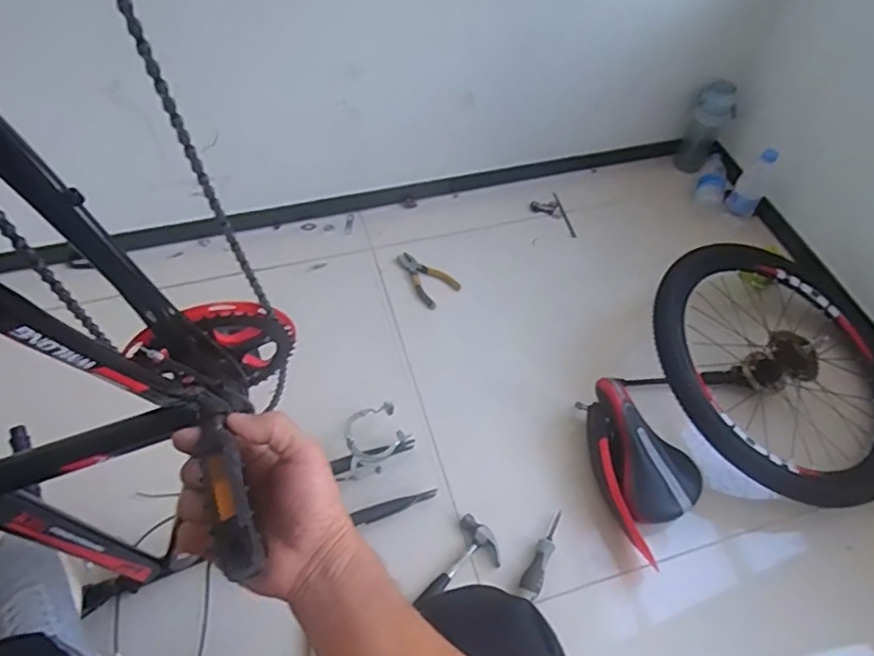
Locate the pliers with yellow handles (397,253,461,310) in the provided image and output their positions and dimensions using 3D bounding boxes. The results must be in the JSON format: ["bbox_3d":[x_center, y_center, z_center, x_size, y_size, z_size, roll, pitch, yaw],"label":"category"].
[{"bbox_3d":[-0.030,-0.115,1.307,0.083,0.013,0.158,-35,64,-24],"label":"pliers with yellow handles"}]

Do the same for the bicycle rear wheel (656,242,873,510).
[{"bbox_3d":[0.672,0.049,1.132,0.531,0.135,0.507,2,56,-2],"label":"bicycle rear wheel"}]

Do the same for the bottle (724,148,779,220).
[{"bbox_3d":[0.717,-0.326,1.360,0.072,0.160,0.073,29,59,16],"label":"bottle"}]

